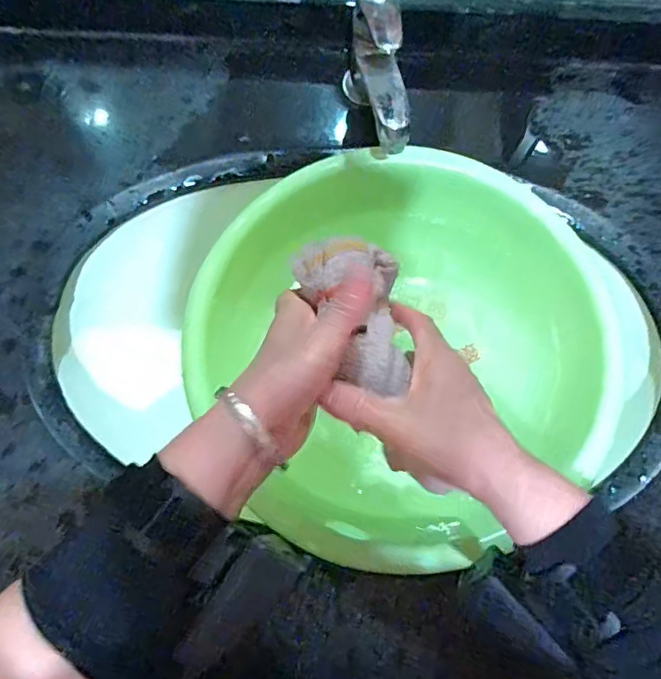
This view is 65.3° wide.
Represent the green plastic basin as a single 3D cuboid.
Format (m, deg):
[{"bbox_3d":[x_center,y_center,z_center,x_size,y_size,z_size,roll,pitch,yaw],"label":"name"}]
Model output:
[{"bbox_3d":[0.059,0.004,0.460,0.326,0.107,0.314,0,78,-2],"label":"green plastic basin"}]

